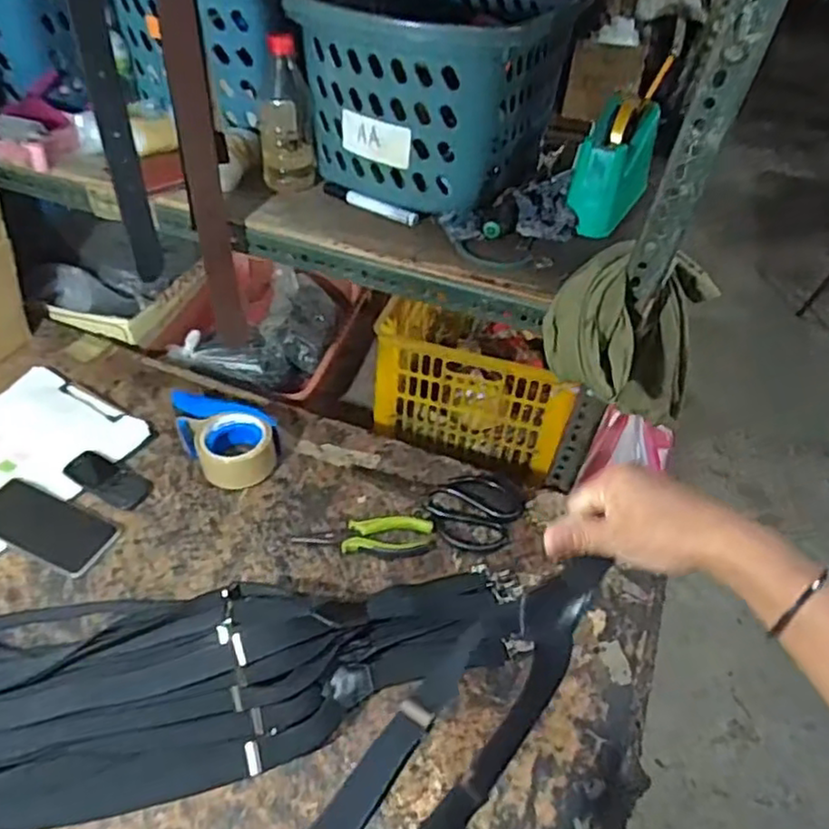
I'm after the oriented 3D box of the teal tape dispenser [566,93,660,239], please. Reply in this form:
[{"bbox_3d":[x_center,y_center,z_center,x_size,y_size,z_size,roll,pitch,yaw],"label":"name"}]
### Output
[{"bbox_3d":[0.236,-0.294,0.794,0.086,0.111,0.148,18,45,13],"label":"teal tape dispenser"}]

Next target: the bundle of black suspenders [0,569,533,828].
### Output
[{"bbox_3d":[-0.197,0.229,0.659,0.603,0.085,0.229,-9,45,-13],"label":"bundle of black suspenders"}]

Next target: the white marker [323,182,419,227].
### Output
[{"bbox_3d":[-0.057,-0.259,0.822,0.139,0.020,0.014,26,47,20],"label":"white marker"}]

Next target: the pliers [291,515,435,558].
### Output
[{"bbox_3d":[-0.058,0.148,0.798,0.161,0.019,0.058,-1,44,-5],"label":"pliers"}]

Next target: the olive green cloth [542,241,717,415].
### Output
[{"bbox_3d":[0.234,-0.080,0.724,0.180,0.174,0.104,-20,49,-25],"label":"olive green cloth"}]

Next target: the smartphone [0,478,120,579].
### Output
[{"bbox_3d":[-0.440,0.131,0.802,0.169,0.009,0.076,20,46,16],"label":"smartphone"}]

